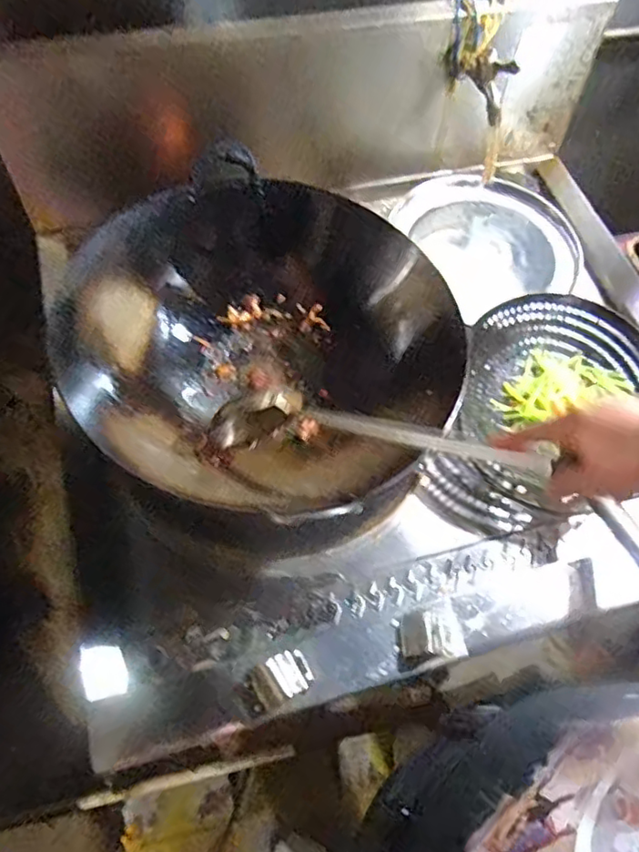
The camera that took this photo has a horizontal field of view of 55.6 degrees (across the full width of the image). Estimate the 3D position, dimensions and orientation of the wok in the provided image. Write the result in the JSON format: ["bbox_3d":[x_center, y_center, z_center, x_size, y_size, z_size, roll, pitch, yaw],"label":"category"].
[{"bbox_3d":[-0.072,-0.103,0.762,0.394,0.190,0.437,39,69,20],"label":"wok"}]

